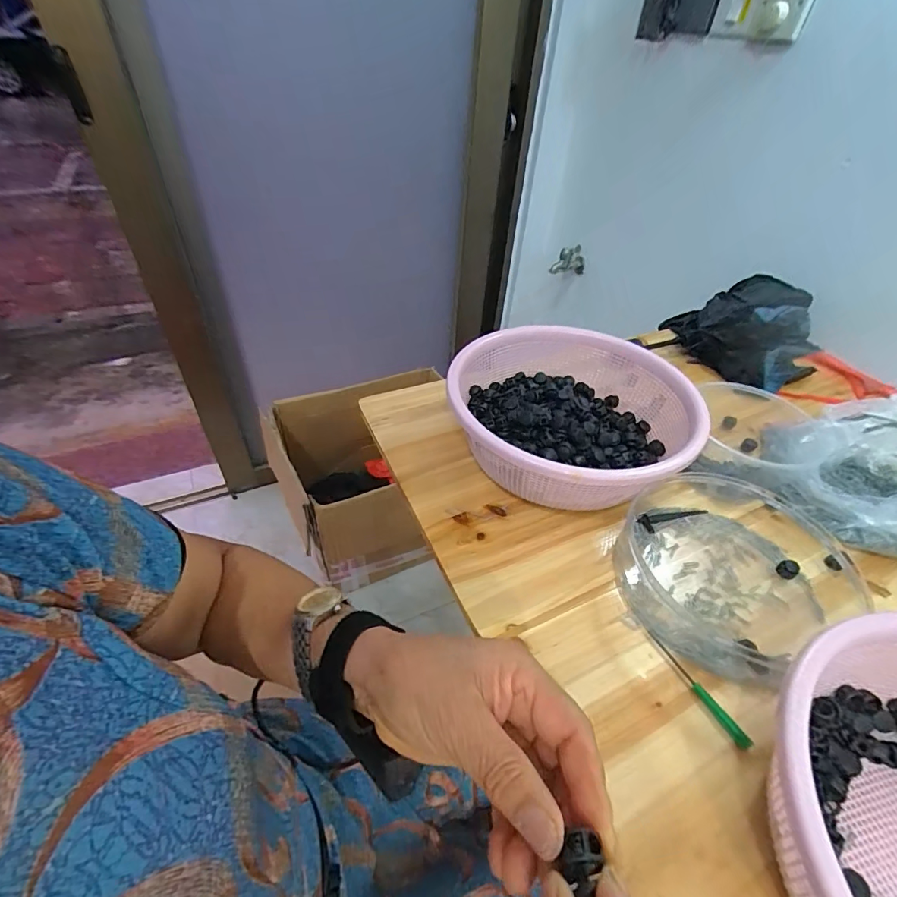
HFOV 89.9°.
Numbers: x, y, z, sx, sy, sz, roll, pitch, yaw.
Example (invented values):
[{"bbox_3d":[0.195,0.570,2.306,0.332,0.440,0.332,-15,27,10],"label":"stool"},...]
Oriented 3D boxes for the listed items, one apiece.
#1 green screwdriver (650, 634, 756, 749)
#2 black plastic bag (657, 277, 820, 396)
[{"bbox_3d":[0.204,0.194,0.368,0.009,0.007,0.097,-16,46,-21],"label":"green screwdriver"},{"bbox_3d":[0.485,-0.198,0.737,0.230,0.105,0.195,29,48,24],"label":"black plastic bag"}]

